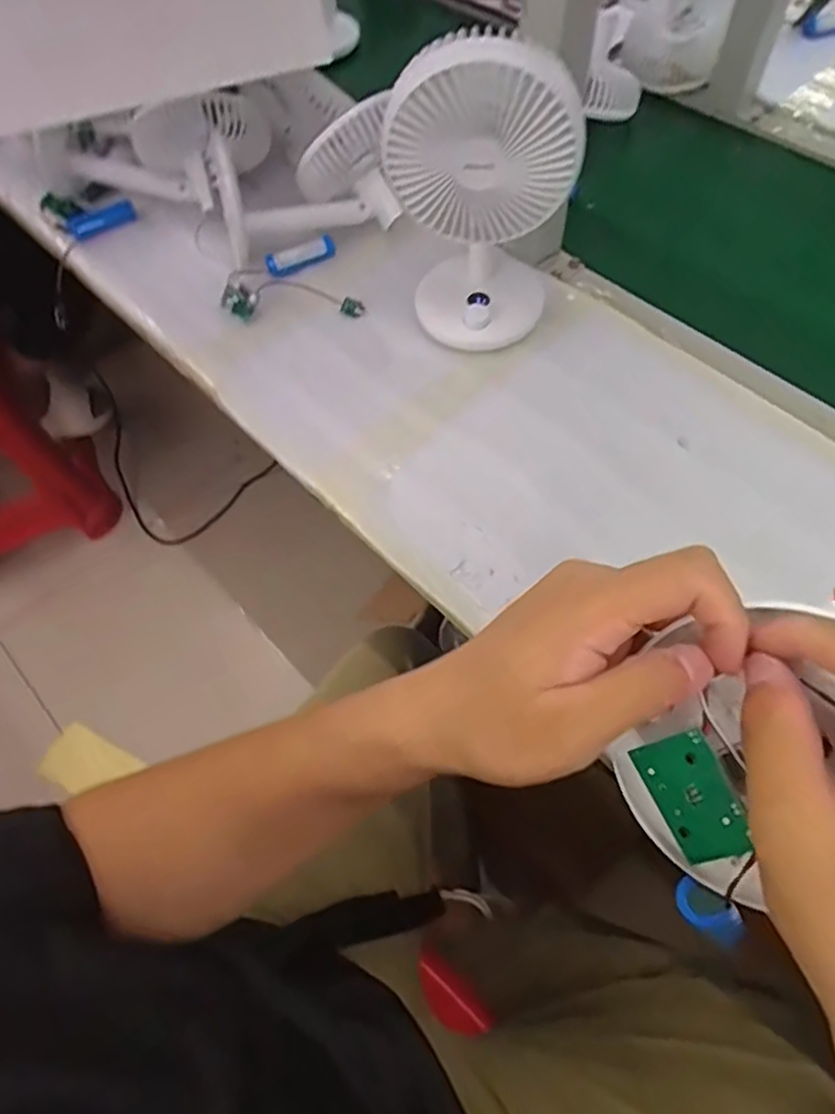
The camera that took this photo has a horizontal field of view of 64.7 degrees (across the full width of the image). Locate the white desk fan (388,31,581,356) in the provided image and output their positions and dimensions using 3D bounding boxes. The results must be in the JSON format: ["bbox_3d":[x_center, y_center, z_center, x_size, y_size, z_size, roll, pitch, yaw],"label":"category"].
[{"bbox_3d":[0.043,-0.269,0.486,0.124,0.208,0.087,-1,60,2],"label":"white desk fan"}]

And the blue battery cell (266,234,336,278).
[{"bbox_3d":[-0.111,-0.286,0.629,0.069,0.017,0.015,-30,63,-14],"label":"blue battery cell"}]

